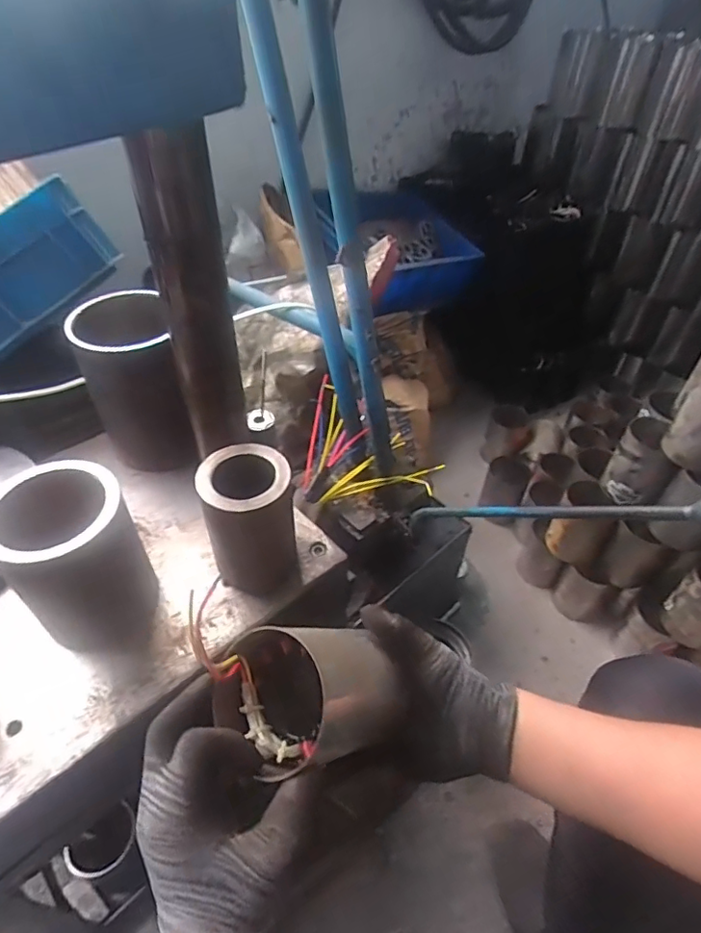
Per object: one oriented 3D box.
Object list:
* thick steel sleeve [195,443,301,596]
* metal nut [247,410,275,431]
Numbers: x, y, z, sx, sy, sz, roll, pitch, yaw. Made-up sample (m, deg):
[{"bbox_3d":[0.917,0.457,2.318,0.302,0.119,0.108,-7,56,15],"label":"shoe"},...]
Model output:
[{"bbox_3d":[-0.103,0.057,0.552,0.090,0.133,0.091,-7,46,-8],"label":"thick steel sleeve"},{"bbox_3d":[-0.110,-0.059,0.658,0.033,0.007,0.030,-6,61,-12],"label":"metal nut"}]

